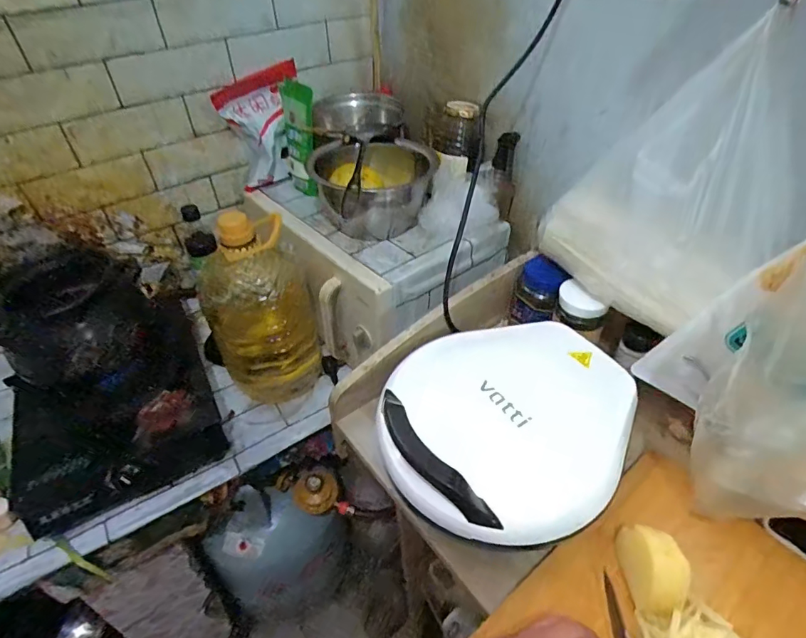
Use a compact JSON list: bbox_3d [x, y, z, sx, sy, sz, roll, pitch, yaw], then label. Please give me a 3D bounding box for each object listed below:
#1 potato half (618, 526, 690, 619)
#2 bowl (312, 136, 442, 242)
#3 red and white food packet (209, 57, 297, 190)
[{"bbox_3d":[0.239,0.239,0.458,0.045,0.059,0.077,3,44,3],"label":"potato half"},{"bbox_3d":[-0.049,-0.227,0.816,0.189,0.119,0.189,0,44,0],"label":"bowl"},{"bbox_3d":[-0.250,-0.358,0.907,0.070,0.179,0.176,34,54,31],"label":"red and white food packet"}]

